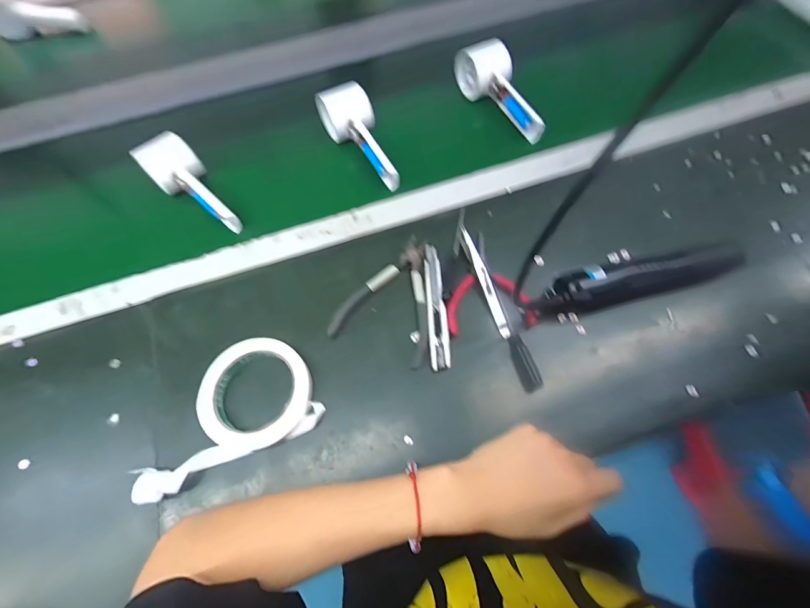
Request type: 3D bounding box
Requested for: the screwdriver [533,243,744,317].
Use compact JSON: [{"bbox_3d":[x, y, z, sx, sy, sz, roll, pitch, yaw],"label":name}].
[{"bbox_3d":[0.248,-0.023,0.382,0.220,0.043,0.036,-9,66,-2],"label":"screwdriver"}]

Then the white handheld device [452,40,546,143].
[{"bbox_3d":[0.140,-0.298,0.512,0.052,0.059,0.171,-33,81,-12],"label":"white handheld device"}]

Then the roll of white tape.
[{"bbox_3d":[-0.174,0.100,0.352,0.164,0.024,0.107,-24,67,-9],"label":"roll of white tape"}]

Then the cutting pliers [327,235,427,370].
[{"bbox_3d":[-0.014,-0.014,0.395,0.101,0.009,0.139,15,67,9],"label":"cutting pliers"}]

